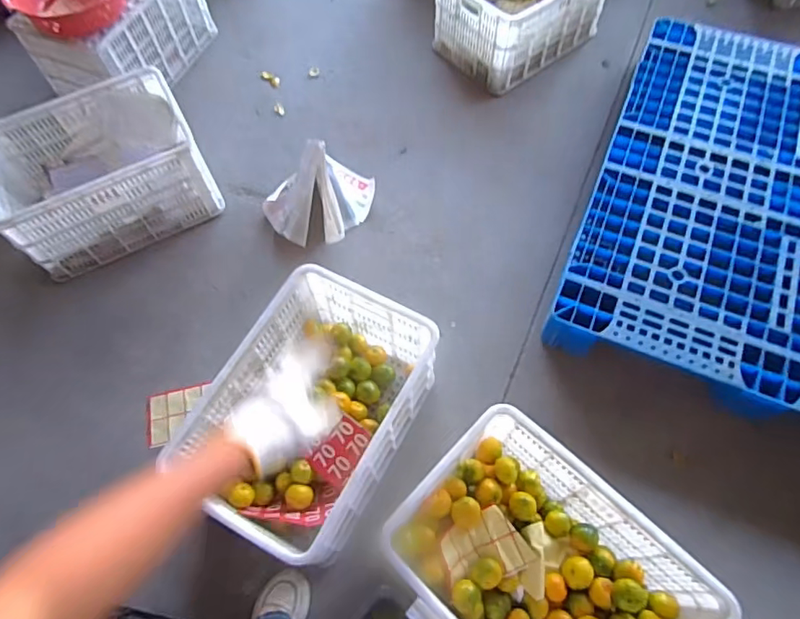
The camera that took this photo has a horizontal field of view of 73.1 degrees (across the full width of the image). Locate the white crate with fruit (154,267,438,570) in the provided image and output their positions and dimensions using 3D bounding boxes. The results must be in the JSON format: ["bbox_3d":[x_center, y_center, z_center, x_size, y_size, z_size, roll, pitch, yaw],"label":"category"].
[{"bbox_3d":[-0.185,0.227,1.188,0.351,0.279,0.530,24,66,14],"label":"white crate with fruit"}]

